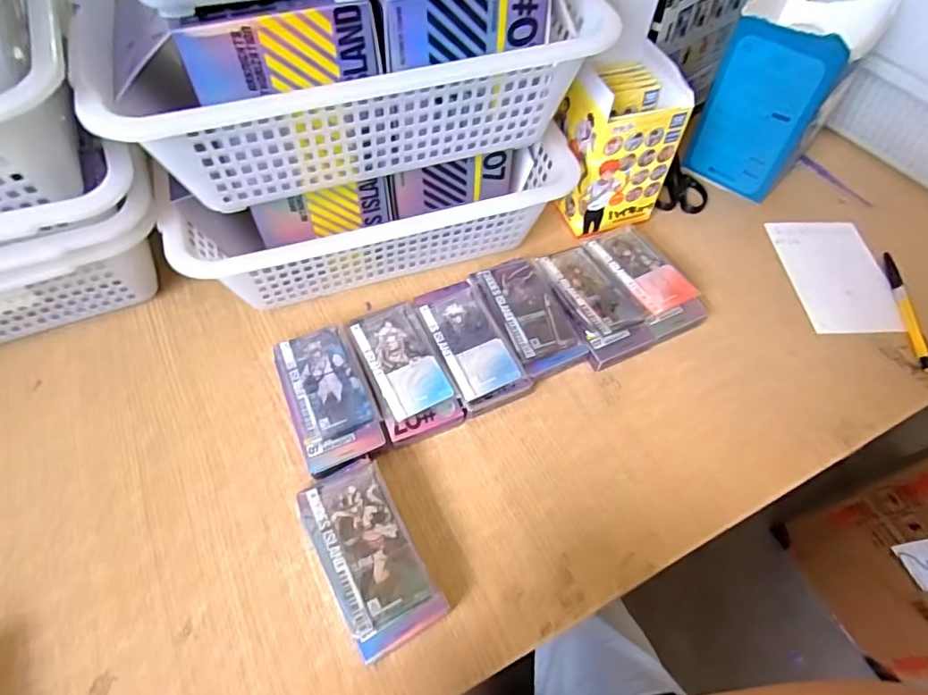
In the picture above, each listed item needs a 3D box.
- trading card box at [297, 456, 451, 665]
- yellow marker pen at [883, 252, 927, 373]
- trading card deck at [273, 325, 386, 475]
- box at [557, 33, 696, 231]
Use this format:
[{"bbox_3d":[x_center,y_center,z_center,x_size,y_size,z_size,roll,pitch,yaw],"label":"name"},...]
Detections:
[{"bbox_3d":[-0.066,0.141,0.367,0.062,0.037,0.121,-26,62,-18],"label":"trading card box"},{"bbox_3d":[0.427,-0.038,0.510,0.012,0.011,0.139,8,57,3],"label":"yellow marker pen"},{"bbox_3d":[-0.110,0.041,0.433,0.062,0.036,0.117,-19,59,-15],"label":"trading card deck"},{"bbox_3d":[0.146,-0.202,0.525,0.091,0.138,0.097,-13,58,-11],"label":"box"}]

